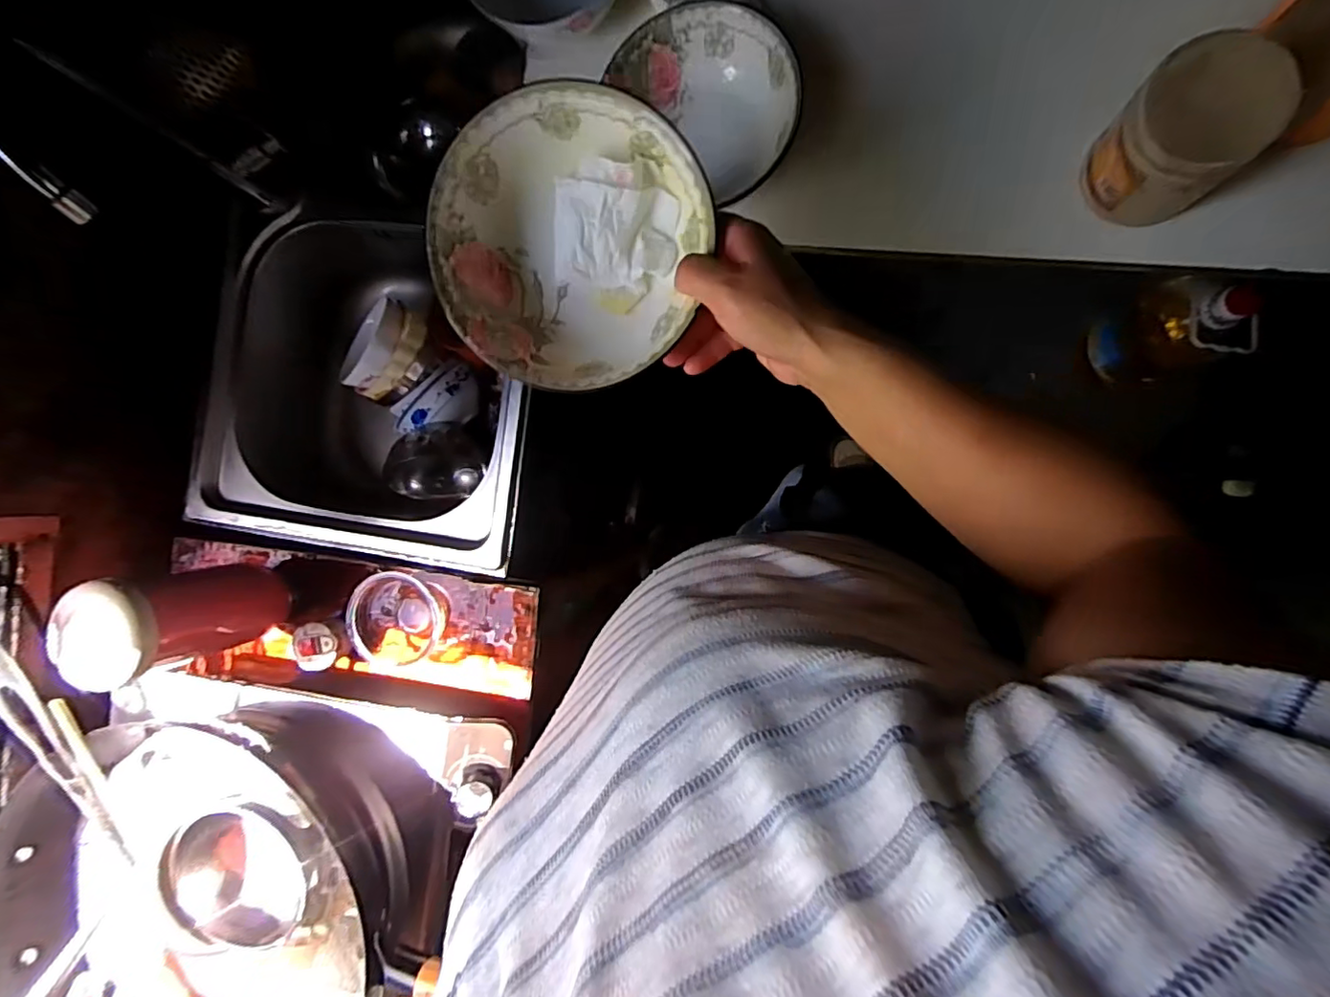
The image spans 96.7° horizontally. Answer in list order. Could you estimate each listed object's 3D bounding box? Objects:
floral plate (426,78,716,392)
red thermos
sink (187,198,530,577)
[{"bbox_3d":[-0.054,-0.149,0.360,0.152,0.070,0.159,0,91,10],"label":"floral plate"},{"bbox_3d":[-0.416,0.101,0.530,0.072,0.176,0.076,-14,89,10],"label":"red thermos"},{"bbox_3d":[-0.302,-0.125,0.689,0.369,0.175,0.352,9,93,9],"label":"sink"}]

